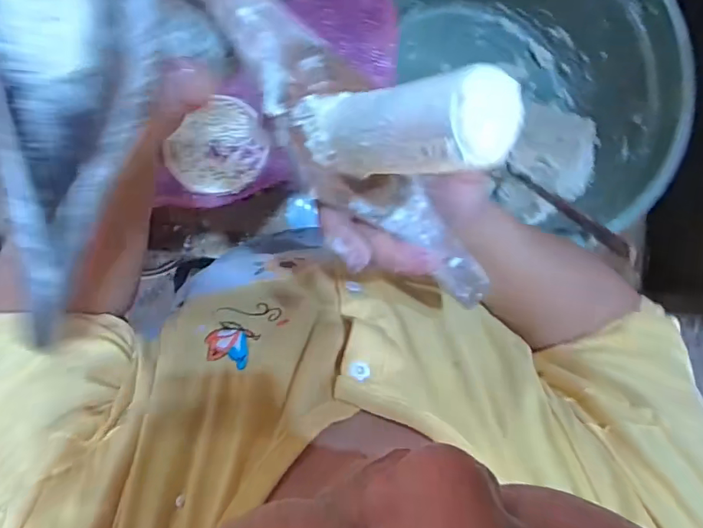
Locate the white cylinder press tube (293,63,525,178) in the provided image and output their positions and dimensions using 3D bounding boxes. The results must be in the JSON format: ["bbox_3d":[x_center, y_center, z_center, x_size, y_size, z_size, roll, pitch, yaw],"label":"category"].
[{"bbox_3d":[0.018,-0.050,0.177,0.032,0.093,0.030,18,86,-42],"label":"white cylinder press tube"}]

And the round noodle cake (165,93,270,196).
[{"bbox_3d":[-0.115,-0.100,0.416,0.076,0.007,0.085,45,84,-5],"label":"round noodle cake"}]

